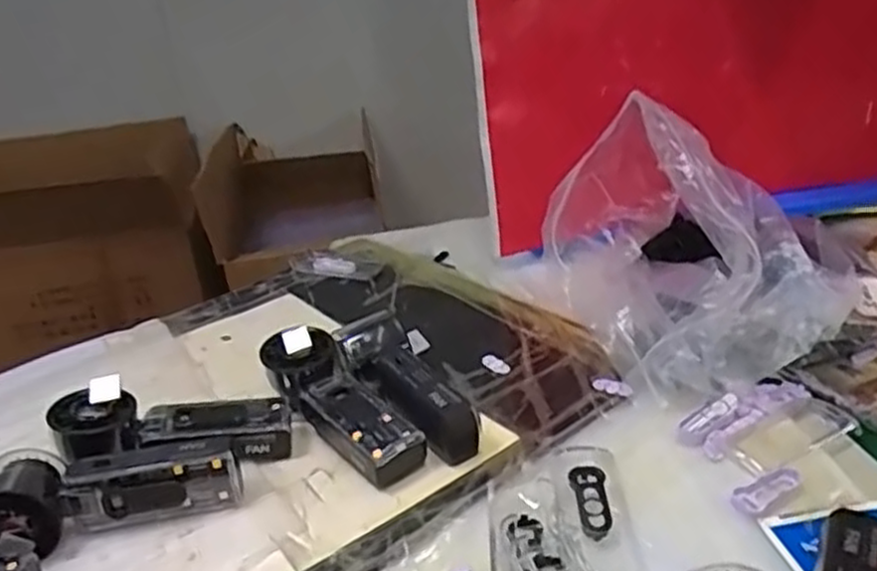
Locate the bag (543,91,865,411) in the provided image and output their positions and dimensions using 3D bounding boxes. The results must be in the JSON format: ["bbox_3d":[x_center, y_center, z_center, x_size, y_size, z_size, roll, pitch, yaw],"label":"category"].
[{"bbox_3d":[0.208,-0.051,0.648,0.197,0.180,0.253,-13,26,-13],"label":"bag"}]

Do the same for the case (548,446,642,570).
[{"bbox_3d":[0.097,0.137,0.475,0.042,0.022,0.110,-6,26,2],"label":"case"}]

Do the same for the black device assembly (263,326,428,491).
[{"bbox_3d":[-0.074,0.087,0.562,0.054,0.056,0.152,-20,29,-27],"label":"black device assembly"}]

